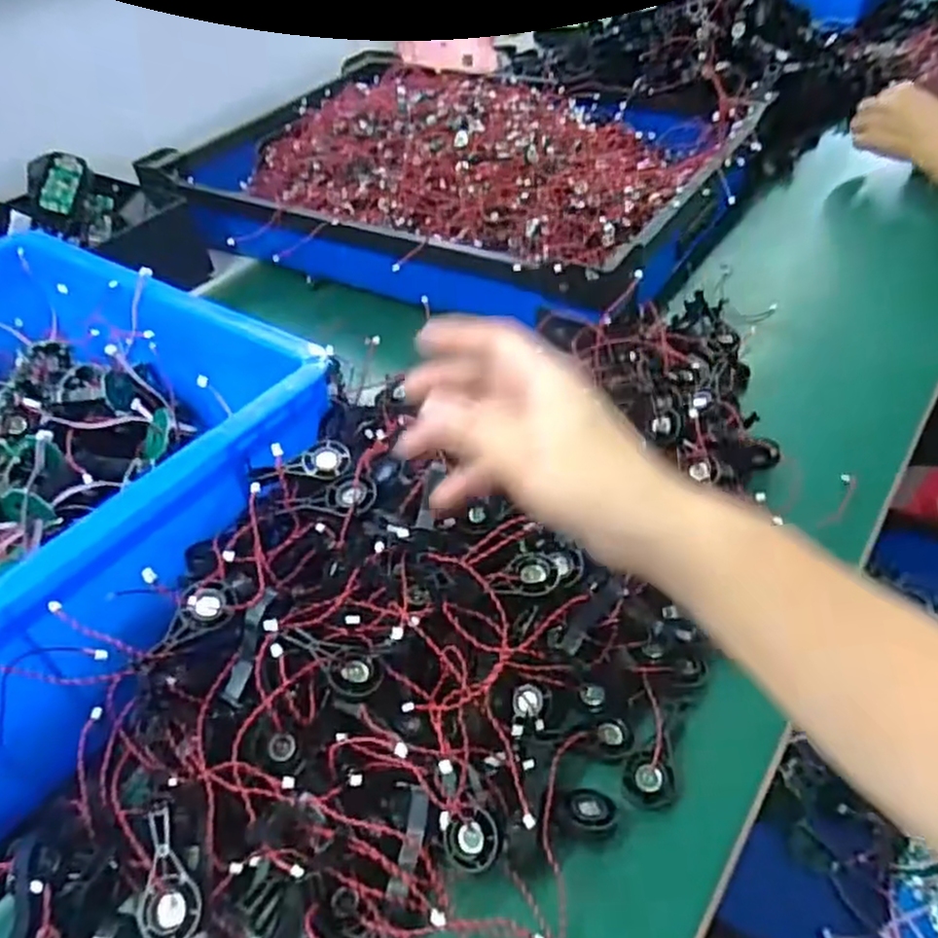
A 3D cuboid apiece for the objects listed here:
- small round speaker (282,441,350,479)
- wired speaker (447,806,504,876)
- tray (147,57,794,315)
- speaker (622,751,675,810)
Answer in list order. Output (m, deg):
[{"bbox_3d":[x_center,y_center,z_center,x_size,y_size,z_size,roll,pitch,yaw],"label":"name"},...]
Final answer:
[{"bbox_3d":[-0.094,-0.005,0.463,0.038,0.009,0.028,-8,44,-1],"label":"small round speaker"},{"bbox_3d":[0.003,0.183,0.371,0.026,0.011,0.032,22,93,24],"label":"wired speaker"},{"bbox_3d":[-0.031,-0.357,0.860,0.635,0.103,0.447,17,48,23],"label":"tray"},{"bbox_3d":[0.097,0.168,0.403,0.026,0.013,0.024,-4,44,4],"label":"speaker"}]

